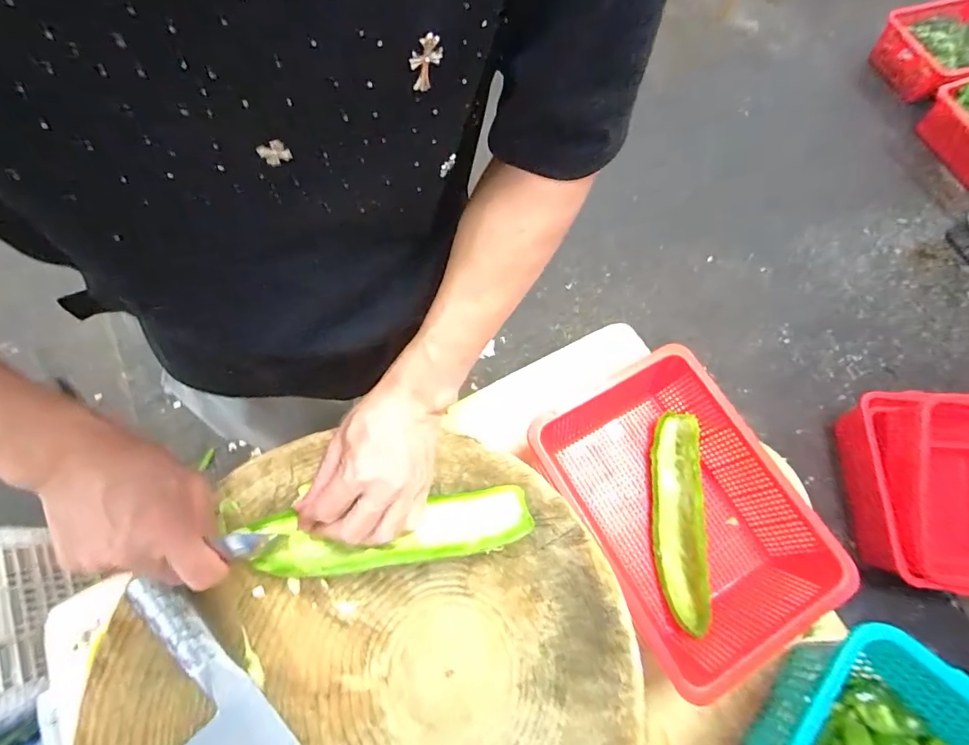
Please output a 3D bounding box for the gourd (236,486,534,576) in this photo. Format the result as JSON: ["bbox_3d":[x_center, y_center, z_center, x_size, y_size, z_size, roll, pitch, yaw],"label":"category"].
[{"bbox_3d":[-0.076,0.130,0.361,0.222,0.042,0.051,-8,71,-5],"label":"gourd"}]

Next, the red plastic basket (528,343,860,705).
[{"bbox_3d":[0.215,0.146,0.505,0.205,0.107,0.320,-23,73,-10],"label":"red plastic basket"}]

